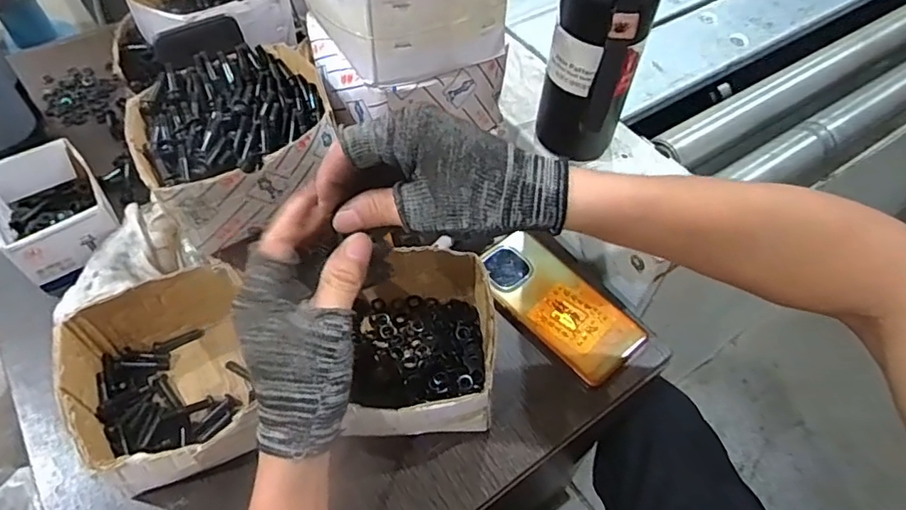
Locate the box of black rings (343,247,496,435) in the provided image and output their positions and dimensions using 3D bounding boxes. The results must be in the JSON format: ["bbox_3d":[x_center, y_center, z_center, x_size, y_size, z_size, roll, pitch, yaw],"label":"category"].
[{"bbox_3d":[-0.026,0.068,0.457,0.110,0.076,0.149,-2,55,-3],"label":"box of black rings"}]

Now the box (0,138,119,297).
[{"bbox_3d":[-0.382,-0.040,0.539,0.086,0.070,0.127,-30,60,-20],"label":"box"}]

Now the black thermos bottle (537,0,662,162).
[{"bbox_3d":[0.121,-0.172,0.472,0.077,0.254,0.070,17,56,10],"label":"black thermos bottle"}]

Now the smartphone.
[{"bbox_3d":[0.095,0.042,0.514,0.074,0.010,0.157,-35,62,-23],"label":"smartphone"}]

